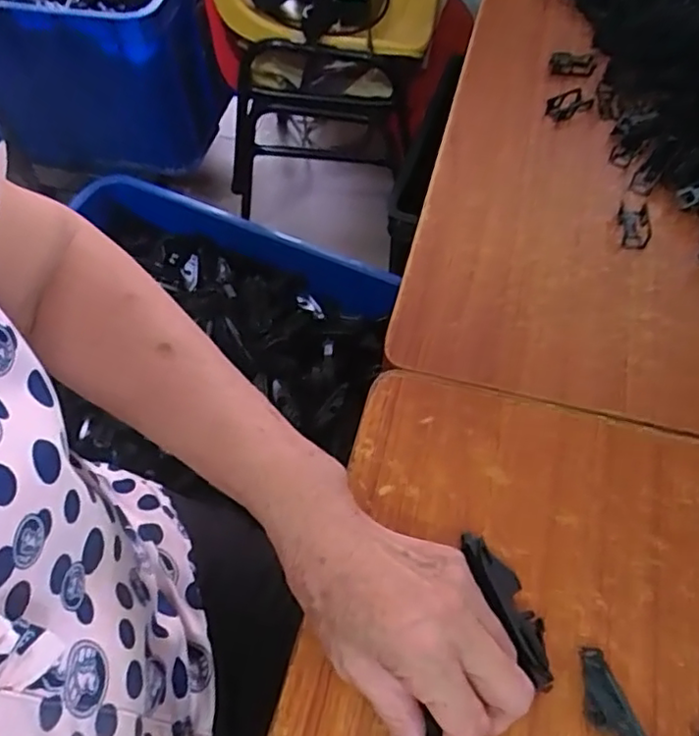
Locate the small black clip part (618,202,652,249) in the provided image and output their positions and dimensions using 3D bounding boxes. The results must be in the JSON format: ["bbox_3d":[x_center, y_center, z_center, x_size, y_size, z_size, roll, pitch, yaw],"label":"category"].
[{"bbox_3d":[0.222,-0.111,0.485,0.022,0.007,0.044,5,59,4],"label":"small black clip part"}]

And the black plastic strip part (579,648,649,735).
[{"bbox_3d":[0.132,0.178,0.297,0.017,0.017,0.080,-19,61,-10],"label":"black plastic strip part"}]

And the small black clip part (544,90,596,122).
[{"bbox_3d":[0.199,-0.241,0.565,0.040,0.010,0.024,-22,59,-10],"label":"small black clip part"}]

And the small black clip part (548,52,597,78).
[{"bbox_3d":[0.216,-0.294,0.603,0.042,0.014,0.019,9,59,8],"label":"small black clip part"}]

